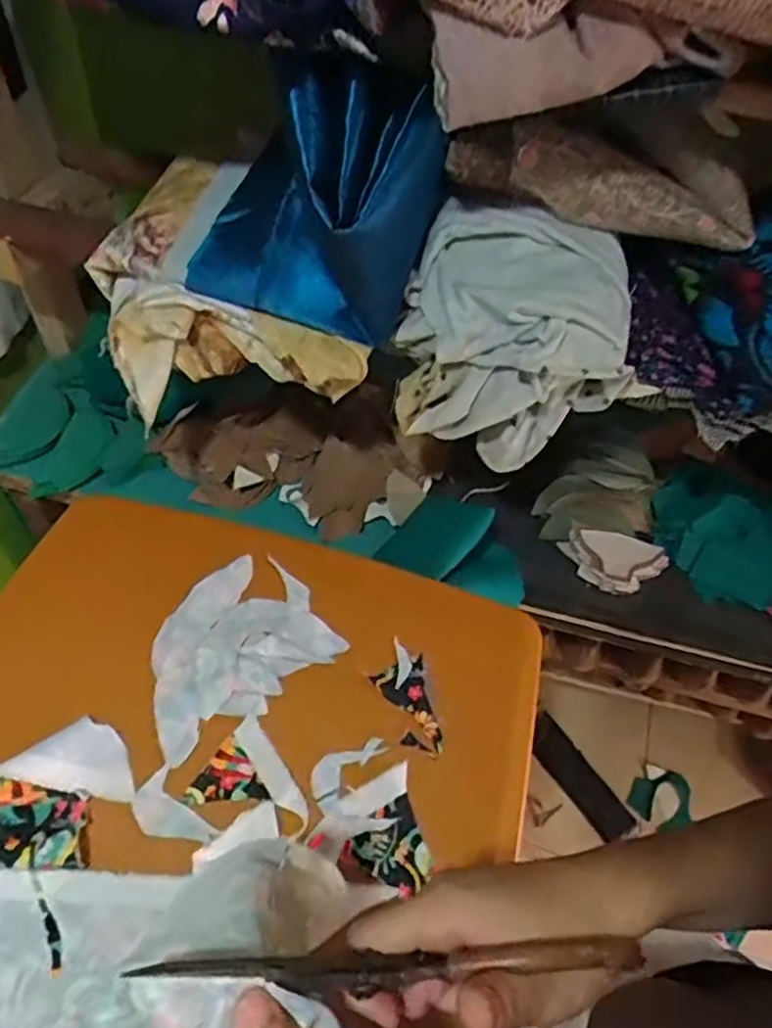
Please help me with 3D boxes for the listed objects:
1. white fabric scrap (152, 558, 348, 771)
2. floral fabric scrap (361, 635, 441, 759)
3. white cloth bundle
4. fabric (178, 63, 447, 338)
[{"bbox_3d":[-0.136,0.111,0.613,0.164,0.014,0.129,-31,63,-25],"label":"white fabric scrap"},{"bbox_3d":[0.016,0.152,0.593,0.048,0.005,0.101,-11,56,-13],"label":"floral fabric scrap"},{"bbox_3d":[0.108,-0.154,0.617,0.183,0.161,0.139,10,54,1],"label":"white cloth bundle"},{"bbox_3d":[-0.060,-0.242,0.554,0.169,0.162,0.143,20,55,9],"label":"fabric"}]

